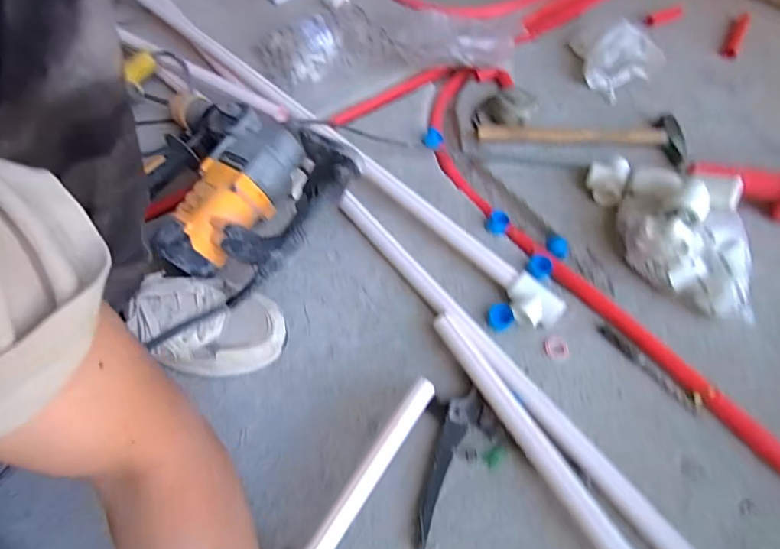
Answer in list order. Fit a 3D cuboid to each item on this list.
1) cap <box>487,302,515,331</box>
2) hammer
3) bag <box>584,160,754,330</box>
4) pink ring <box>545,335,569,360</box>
[{"bbox_3d":[0.134,0.052,0.565,0.028,0.020,0.029,0,57,-1],"label":"cap"},{"bbox_3d":[0.298,-0.222,0.726,0.315,0.021,0.084,6,57,3],"label":"hammer"},{"bbox_3d":[0.353,-0.067,0.584,0.120,0.099,0.251,-5,57,1],"label":"bag"},{"bbox_3d":[0.198,0.086,0.553,0.027,0.006,0.029,0,57,-1],"label":"pink ring"}]

